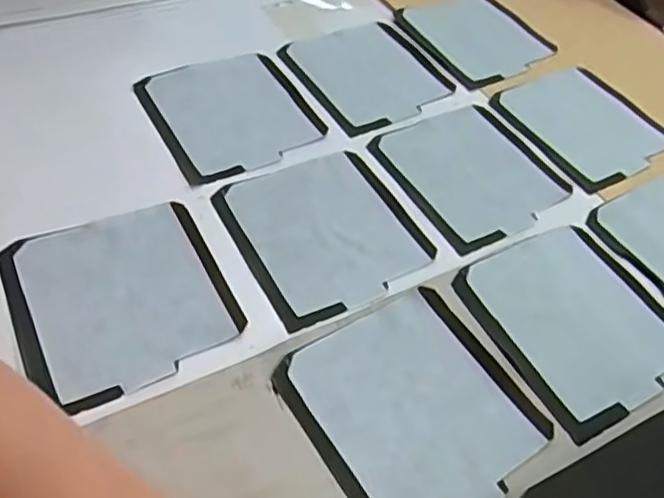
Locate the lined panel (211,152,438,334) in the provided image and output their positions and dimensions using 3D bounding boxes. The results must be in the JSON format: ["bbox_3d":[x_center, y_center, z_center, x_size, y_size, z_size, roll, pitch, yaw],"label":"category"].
[{"bbox_3d":[-0.003,-0.015,0.470,0.128,0.008,0.133,-21,56,-22],"label":"lined panel"}]

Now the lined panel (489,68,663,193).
[{"bbox_3d":[0.227,-0.114,0.573,0.123,0.013,0.128,-23,56,-23],"label":"lined panel"}]

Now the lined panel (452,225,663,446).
[{"bbox_3d":[0.168,0.045,0.442,0.129,0.007,0.134,-21,56,-22],"label":"lined panel"}]

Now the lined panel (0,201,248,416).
[{"bbox_3d":[-0.134,0.029,0.412,0.125,0.008,0.131,-20,55,-21],"label":"lined panel"}]

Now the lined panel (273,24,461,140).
[{"bbox_3d":[0.037,-0.163,0.598,0.133,0.004,0.132,-23,56,-23],"label":"lined panel"}]

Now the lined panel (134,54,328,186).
[{"bbox_3d":[-0.080,-0.114,0.537,0.126,0.010,0.131,-21,56,-22],"label":"lined panel"}]

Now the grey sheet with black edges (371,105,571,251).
[{"bbox_3d":[0.113,-0.063,0.525,0.123,0.006,0.133,-22,56,-22],"label":"grey sheet with black edges"}]

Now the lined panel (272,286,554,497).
[{"bbox_3d":[0.050,0.093,0.383,0.127,0.006,0.132,-26,58,-25],"label":"lined panel"}]

